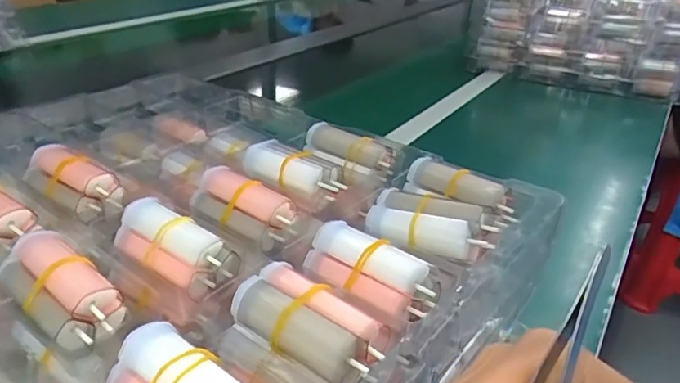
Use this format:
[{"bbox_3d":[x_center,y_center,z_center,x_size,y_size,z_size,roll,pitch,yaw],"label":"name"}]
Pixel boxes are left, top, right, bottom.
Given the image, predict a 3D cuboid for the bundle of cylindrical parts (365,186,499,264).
[{"bbox_3d":[0.049,0.018,0.291,0.067,0.022,0.025,22,35,30],"label":"bundle of cylindrical parts"}]

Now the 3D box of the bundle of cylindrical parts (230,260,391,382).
[{"bbox_3d":[-0.014,0.057,0.229,0.068,0.017,0.032,25,36,25],"label":"bundle of cylindrical parts"}]

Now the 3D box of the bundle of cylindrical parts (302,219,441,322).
[{"bbox_3d":[0.015,0.038,0.262,0.067,0.027,0.024,13,30,31],"label":"bundle of cylindrical parts"}]

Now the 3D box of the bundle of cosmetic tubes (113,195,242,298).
[{"bbox_3d":[-0.090,0.029,0.278,0.070,0.026,0.029,27,35,19],"label":"bundle of cosmetic tubes"}]

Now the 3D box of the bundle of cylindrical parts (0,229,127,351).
[{"bbox_3d":[-0.130,0.044,0.243,0.068,0.023,0.032,32,39,24],"label":"bundle of cylindrical parts"}]

